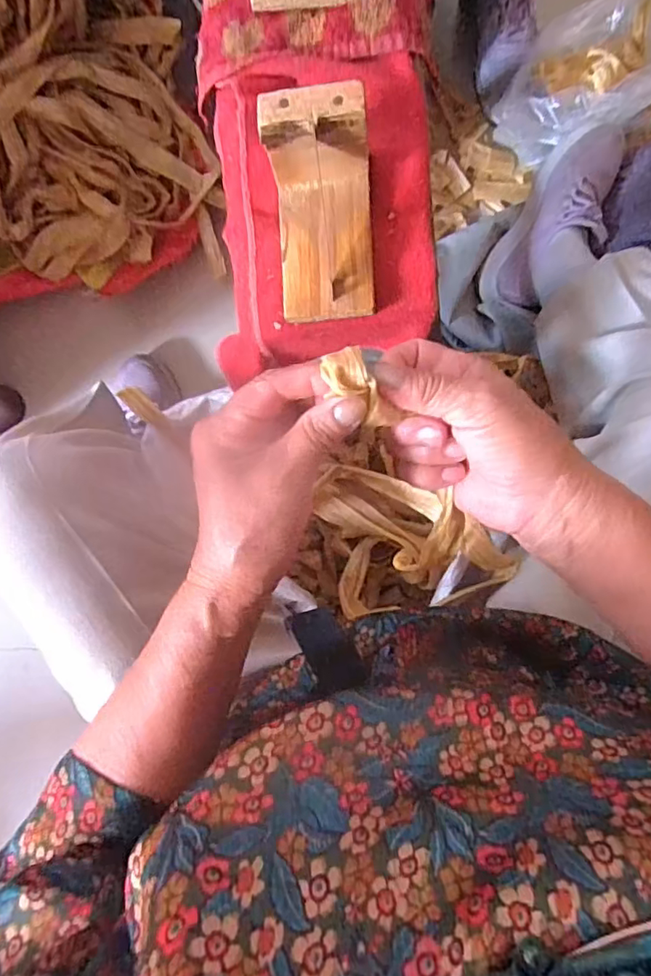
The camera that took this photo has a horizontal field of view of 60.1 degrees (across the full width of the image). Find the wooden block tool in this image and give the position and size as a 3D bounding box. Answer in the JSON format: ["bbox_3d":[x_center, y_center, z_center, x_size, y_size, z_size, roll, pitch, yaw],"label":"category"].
[{"bbox_3d":[-0.003,-0.166,0.342,0.060,0.068,0.107,-4,90,5],"label":"wooden block tool"}]

